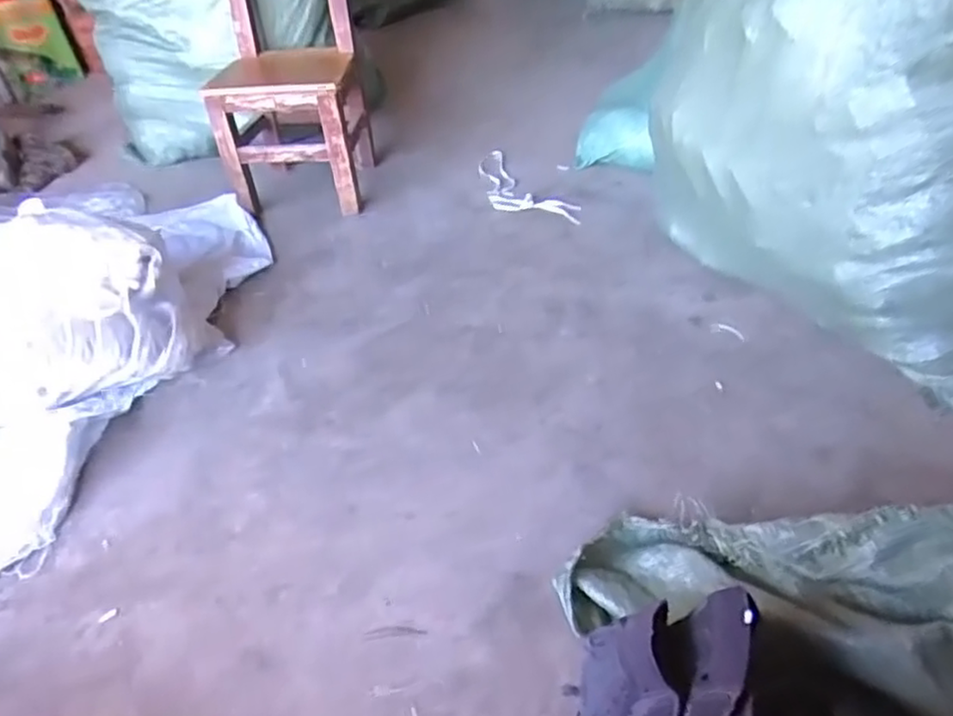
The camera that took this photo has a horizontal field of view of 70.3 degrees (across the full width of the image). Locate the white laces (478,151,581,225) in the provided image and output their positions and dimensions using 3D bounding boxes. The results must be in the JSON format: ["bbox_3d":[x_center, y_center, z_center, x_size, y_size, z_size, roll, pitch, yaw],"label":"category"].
[{"bbox_3d":[0.094,-0.418,1.690,0.143,0.021,0.422,-24,46,-18],"label":"white laces"}]

